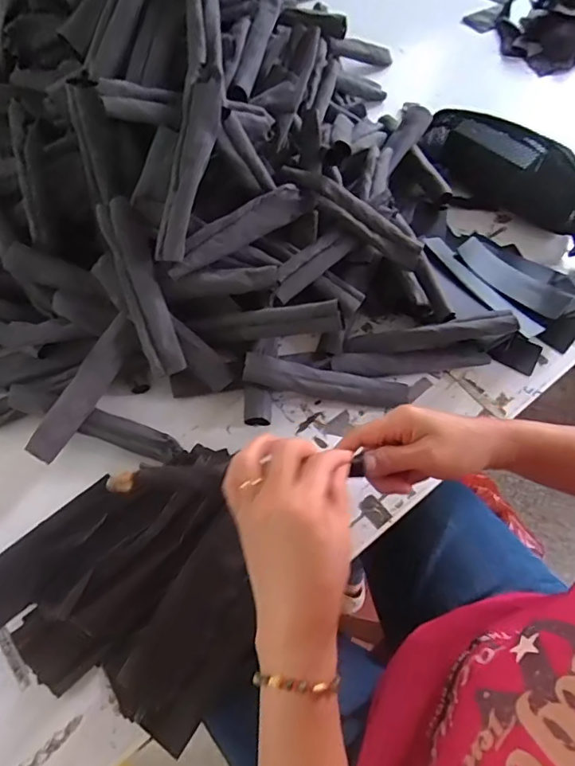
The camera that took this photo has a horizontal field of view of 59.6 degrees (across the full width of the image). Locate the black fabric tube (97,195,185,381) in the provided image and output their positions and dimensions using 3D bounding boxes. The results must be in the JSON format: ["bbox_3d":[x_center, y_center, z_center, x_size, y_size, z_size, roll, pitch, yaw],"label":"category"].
[{"bbox_3d":[-0.152,-0.097,0.521,0.039,0.021,0.180,-19,99,-12],"label":"black fabric tube"}]

